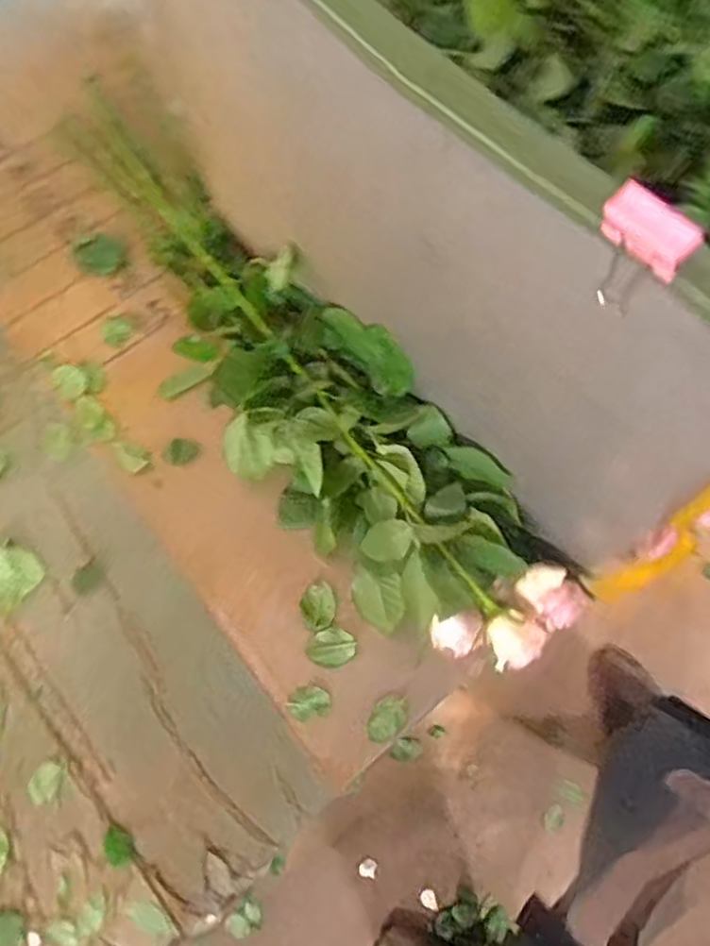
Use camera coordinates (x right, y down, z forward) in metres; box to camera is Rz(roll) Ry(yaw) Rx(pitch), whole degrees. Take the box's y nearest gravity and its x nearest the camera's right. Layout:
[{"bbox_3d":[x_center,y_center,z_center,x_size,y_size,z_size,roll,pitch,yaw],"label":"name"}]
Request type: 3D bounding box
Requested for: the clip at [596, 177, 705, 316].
[{"bbox_3d":[0.104,-0.082,0.255,0.034,0.037,0.019,34,72,12],"label":"clip"}]

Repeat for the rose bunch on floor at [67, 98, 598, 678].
[{"bbox_3d":[-0.093,-0.130,0.639,0.177,0.118,0.727,-39,75,-13],"label":"rose bunch on floor"}]

